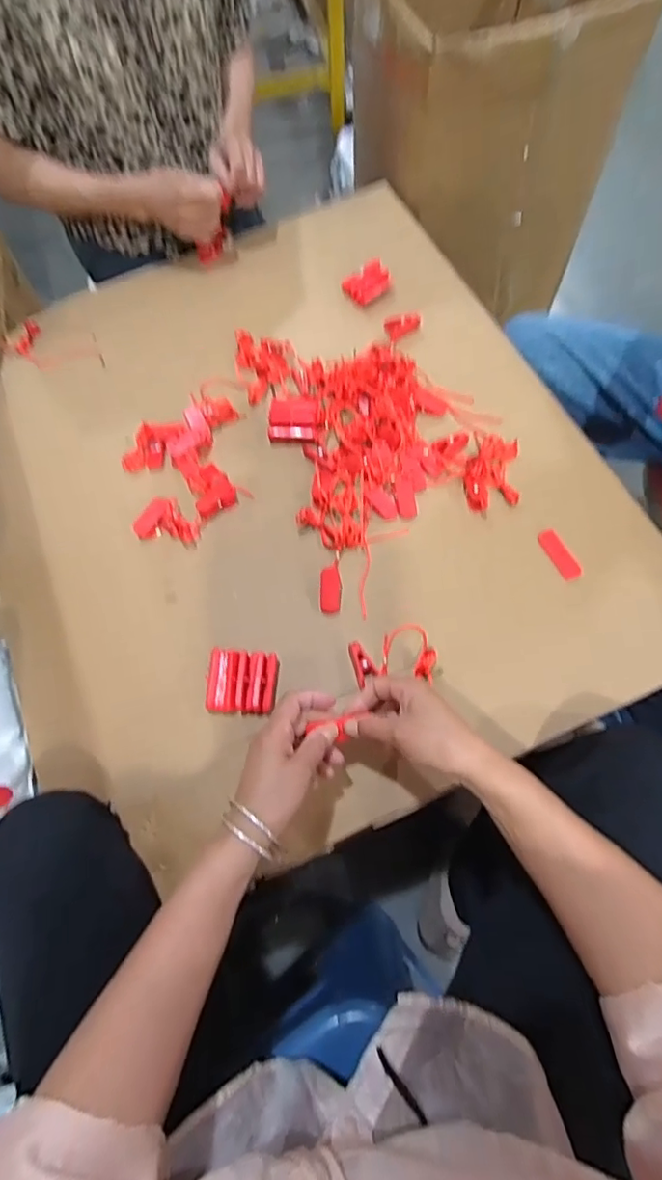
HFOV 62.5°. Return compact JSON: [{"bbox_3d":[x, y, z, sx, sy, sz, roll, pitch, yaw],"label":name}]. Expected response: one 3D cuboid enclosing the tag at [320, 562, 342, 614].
[{"bbox_3d":[0.000,-0.001,0.582,0.022,0.008,0.055,1,79,3],"label":"tag"}]

